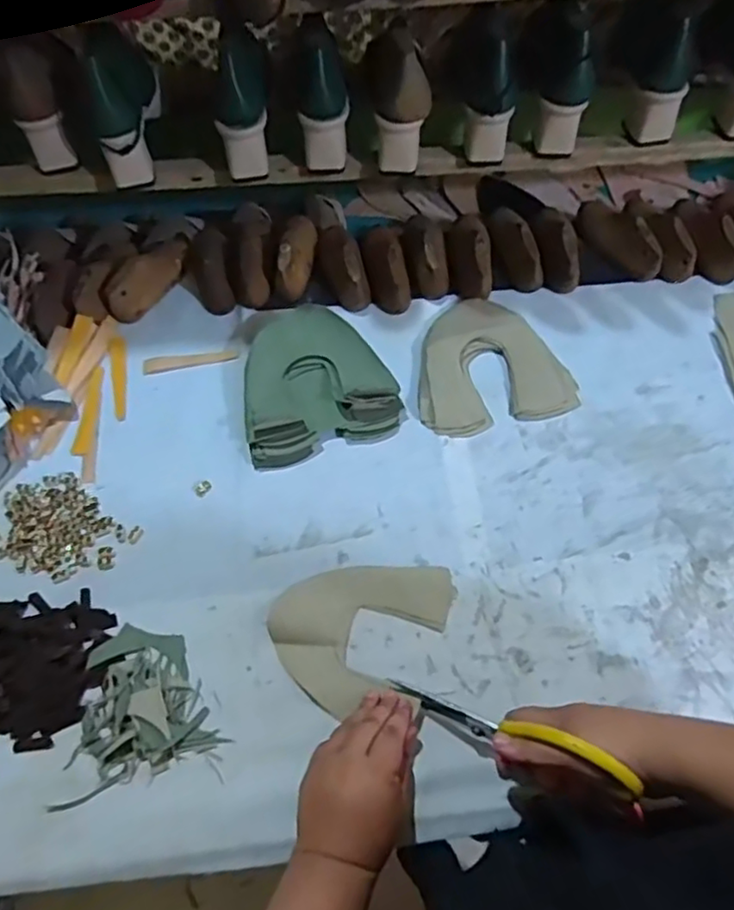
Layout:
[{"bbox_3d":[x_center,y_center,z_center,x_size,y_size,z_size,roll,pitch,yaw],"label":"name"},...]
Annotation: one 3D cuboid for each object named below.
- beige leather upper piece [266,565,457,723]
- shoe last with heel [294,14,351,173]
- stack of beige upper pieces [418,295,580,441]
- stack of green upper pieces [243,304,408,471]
[{"bbox_3d":[-0.010,0.160,0.602,0.154,0.019,0.150,16,63,10],"label":"beige leather upper piece"},{"bbox_3d":[-0.048,-0.399,0.719,0.058,0.144,0.072,-6,20,-1],"label":"shoe last with heel"},{"bbox_3d":[0.137,-0.110,0.738,0.172,0.026,0.164,-13,62,-5],"label":"stack of beige upper pieces"},{"bbox_3d":[-0.063,-0.089,0.728,0.173,0.037,0.184,-17,62,-7],"label":"stack of green upper pieces"}]

